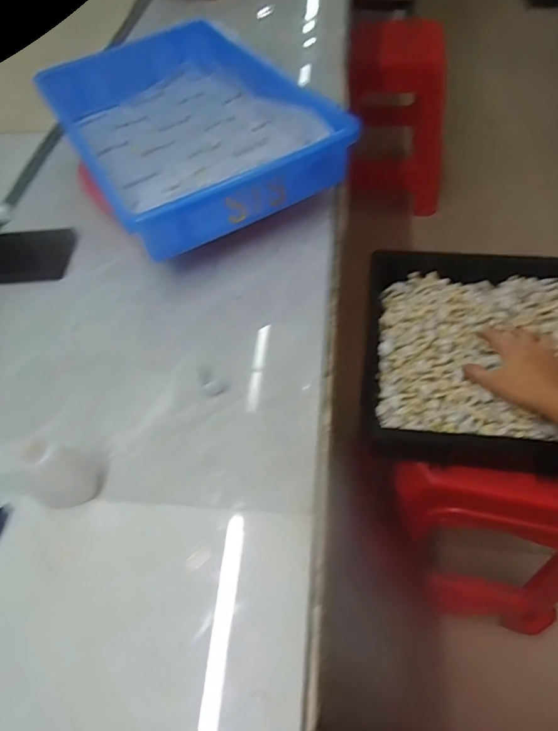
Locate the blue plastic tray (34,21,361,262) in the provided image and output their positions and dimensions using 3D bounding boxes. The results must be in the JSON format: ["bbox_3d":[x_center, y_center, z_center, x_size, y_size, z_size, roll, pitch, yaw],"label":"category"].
[{"bbox_3d":[-0.115,-0.283,0.550,0.243,0.060,0.393,-29,57,-15],"label":"blue plastic tray"}]

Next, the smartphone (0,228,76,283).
[{"bbox_3d":[-0.318,-0.122,0.539,0.163,0.007,0.080,-3,55,3],"label":"smartphone"}]

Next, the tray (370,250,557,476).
[{"bbox_3d":[0.349,-0.017,0.622,0.450,0.032,0.350,6,56,10],"label":"tray"}]

